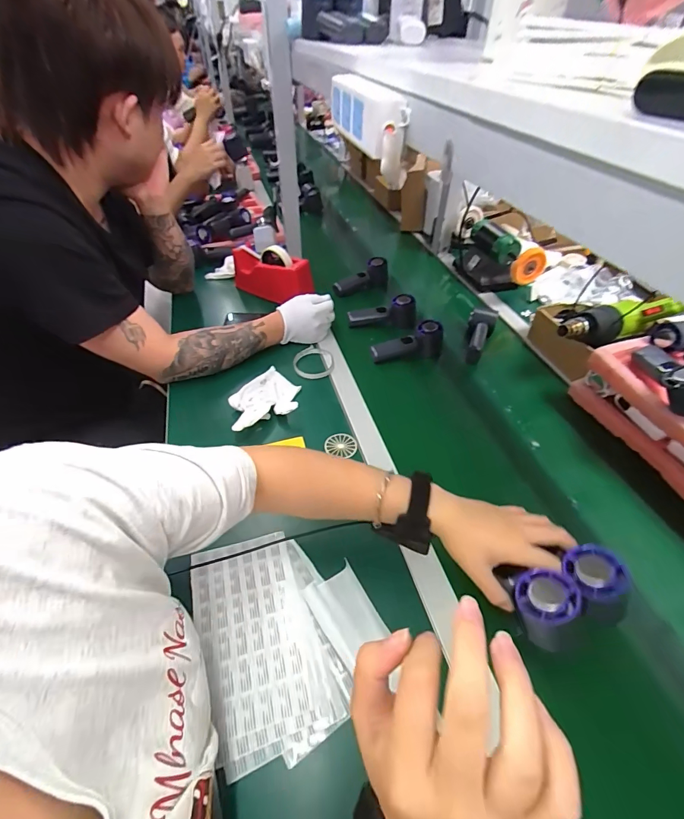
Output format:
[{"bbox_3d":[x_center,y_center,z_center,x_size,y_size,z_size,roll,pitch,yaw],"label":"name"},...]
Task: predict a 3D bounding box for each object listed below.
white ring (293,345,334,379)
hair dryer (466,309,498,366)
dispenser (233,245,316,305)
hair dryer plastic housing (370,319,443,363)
[{"bbox_3d":[-0.055,-0.094,0.772,0.079,0.018,0.089,8,43,9],"label":"white ring"},{"bbox_3d":[0.288,-0.156,0.815,0.058,0.056,0.140,17,45,17],"label":"hair dryer"},{"bbox_3d":[-0.171,-0.323,0.917,0.211,0.103,0.058,19,46,20],"label":"dispenser"},{"bbox_3d":[0.135,-0.129,0.793,0.146,0.063,0.046,-16,43,3],"label":"hair dryer plastic housing"}]

